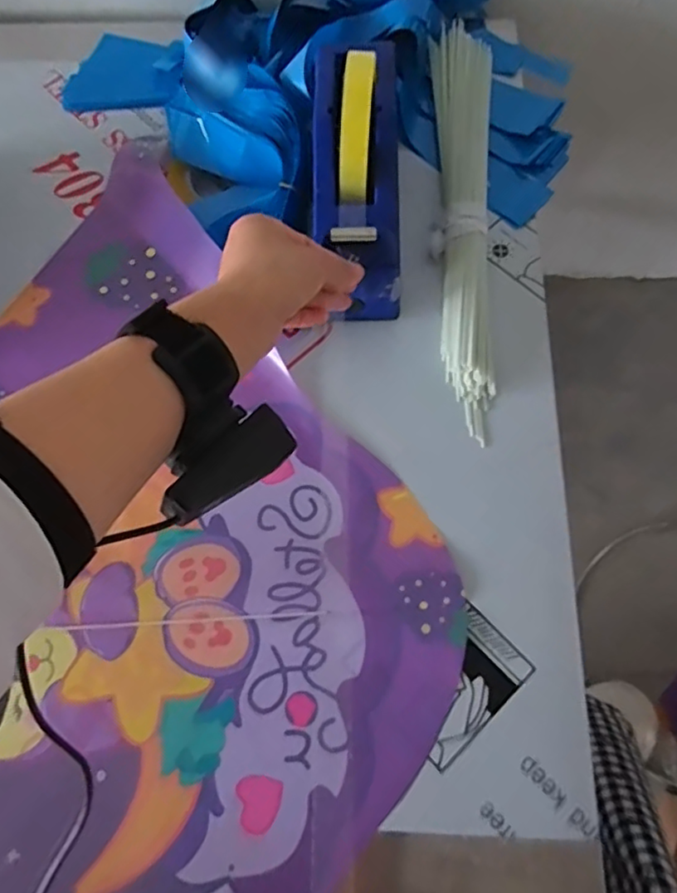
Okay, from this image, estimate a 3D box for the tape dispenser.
[{"bbox_3d":[0.011,-0.194,0.451,0.073,0.077,0.184,-5,93,-3],"label":"tape dispenser"}]

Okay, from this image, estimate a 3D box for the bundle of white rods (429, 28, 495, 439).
[{"bbox_3d":[0.105,-0.206,0.519,0.053,0.029,0.409,4,69,4],"label":"bundle of white rods"}]

